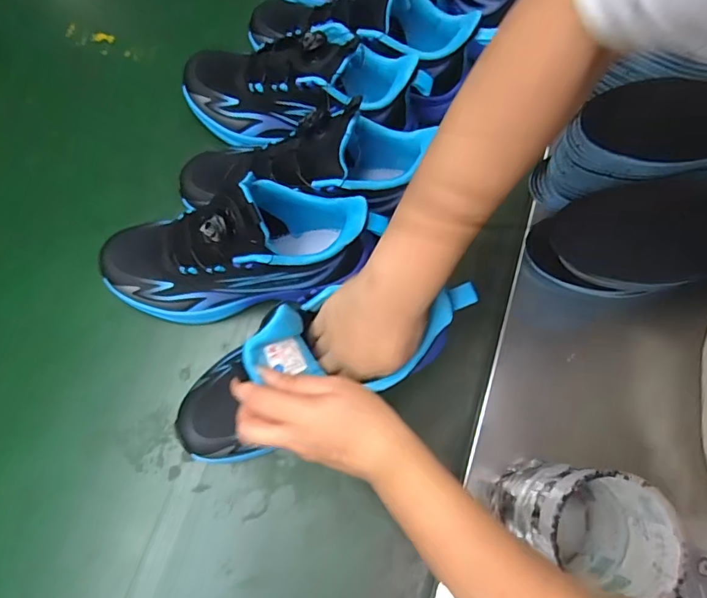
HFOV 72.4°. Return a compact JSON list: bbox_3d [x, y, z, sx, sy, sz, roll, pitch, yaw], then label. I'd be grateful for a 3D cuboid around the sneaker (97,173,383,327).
[{"bbox_3d":[-0.101,-0.042,0.415,0.241,0.129,0.077,-15,73,8],"label":"sneaker"}]

